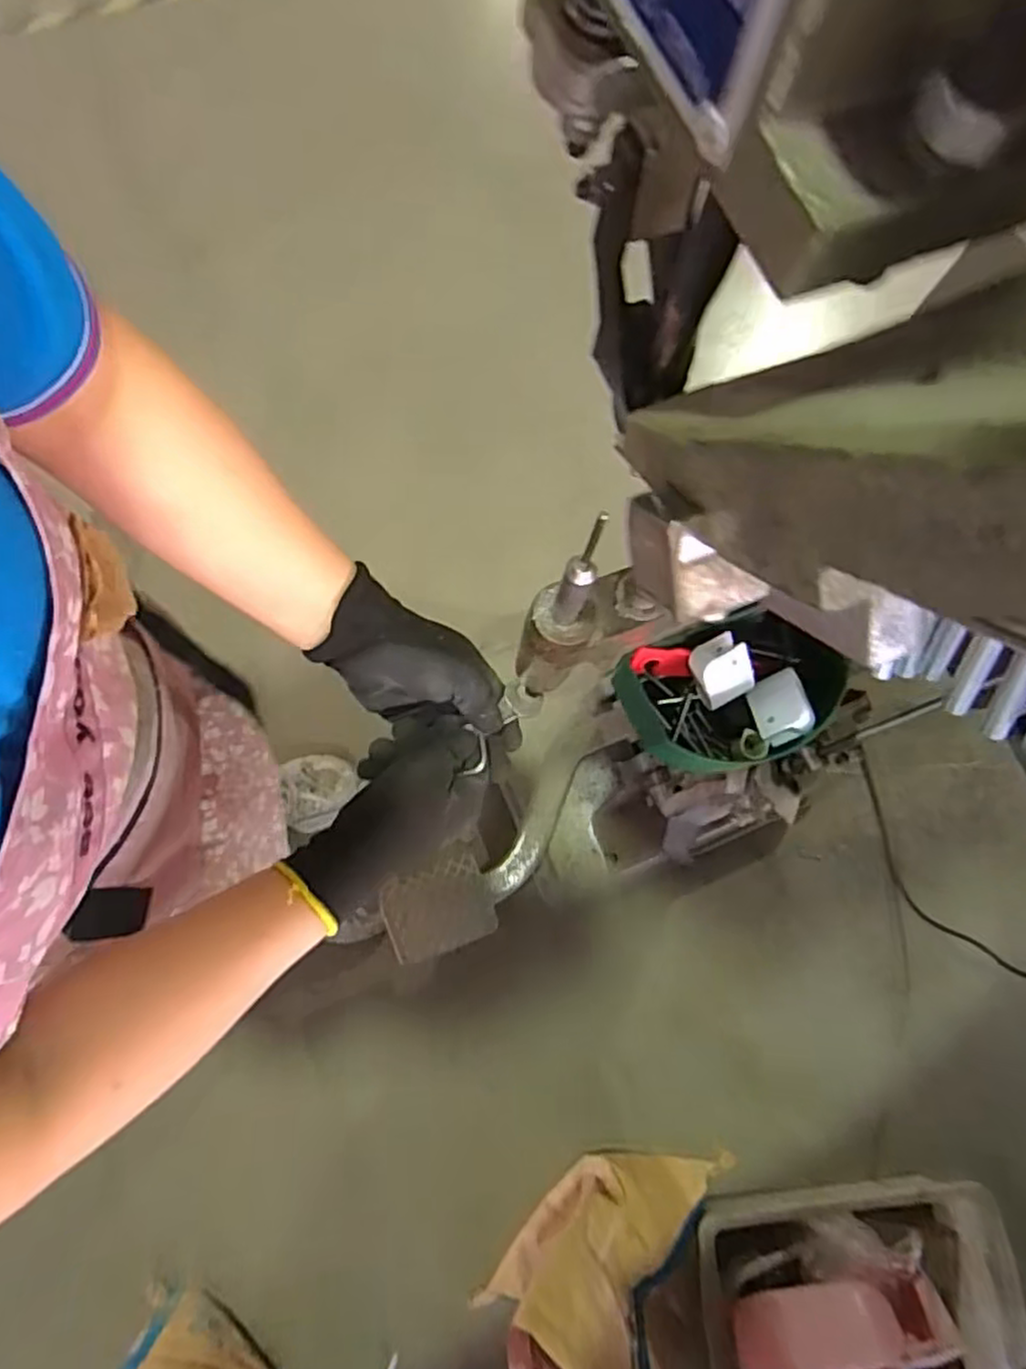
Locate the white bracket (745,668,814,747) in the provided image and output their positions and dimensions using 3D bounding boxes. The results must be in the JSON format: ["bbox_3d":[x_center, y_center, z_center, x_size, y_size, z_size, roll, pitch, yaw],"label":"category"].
[{"bbox_3d":[0.181,0.015,0.488,0.036,0.020,0.046,-14,76,-4],"label":"white bracket"}]

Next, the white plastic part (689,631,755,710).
[{"bbox_3d":[0.140,-0.010,0.487,0.033,0.034,0.040,-26,78,-7],"label":"white plastic part"}]

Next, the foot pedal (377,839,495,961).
[{"bbox_3d":[-0.115,0.338,1.092,0.159,0.039,0.128,-22,77,-6],"label":"foot pedal"}]

